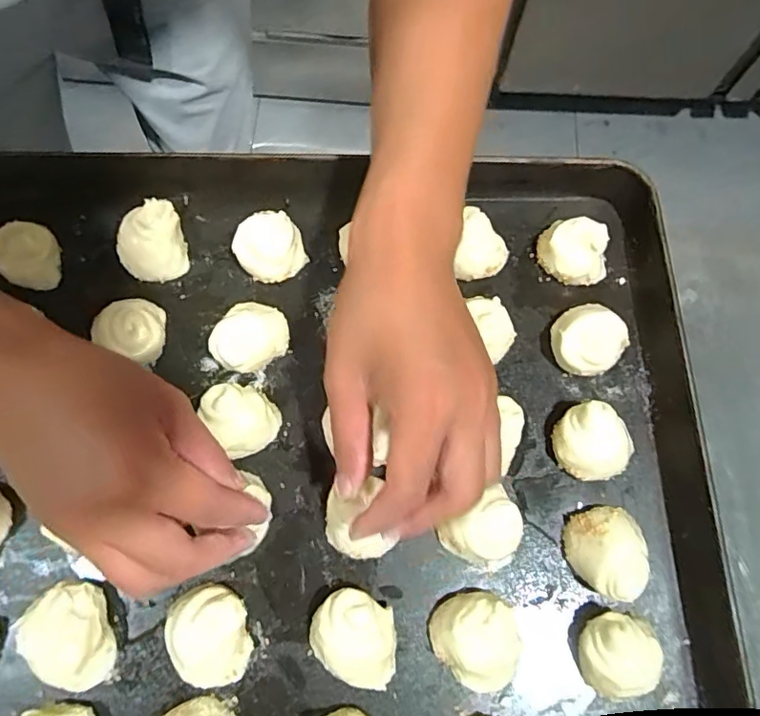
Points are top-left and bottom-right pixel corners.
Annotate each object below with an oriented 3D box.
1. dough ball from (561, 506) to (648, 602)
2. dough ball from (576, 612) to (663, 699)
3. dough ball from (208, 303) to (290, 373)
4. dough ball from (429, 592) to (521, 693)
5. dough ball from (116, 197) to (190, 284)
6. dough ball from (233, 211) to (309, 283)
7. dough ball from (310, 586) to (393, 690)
[{"bbox_3d":[0.126,0.108,0.304,0.038,0.026,0.046,-13,73,-5],"label":"dough ball"},{"bbox_3d":[0.124,0.155,0.284,0.038,0.029,0.040,0,72,-1],"label":"dough ball"},{"bbox_3d":[-0.080,-0.012,0.338,0.038,0.017,0.046,28,74,8],"label":"dough ball"},{"bbox_3d":[0.052,0.149,0.289,0.047,0.029,0.042,43,77,11],"label":"dough ball"},{"bbox_3d":[-0.151,-0.076,0.357,0.042,0.024,0.047,-9,73,-4],"label":"dough ball"},{"bbox_3d":[-0.073,-0.073,0.359,0.042,0.017,0.043,0,72,-1],"label":"dough ball"},{"bbox_3d":[-0.012,0.147,0.287,0.048,0.028,0.040,25,74,7],"label":"dough ball"}]

